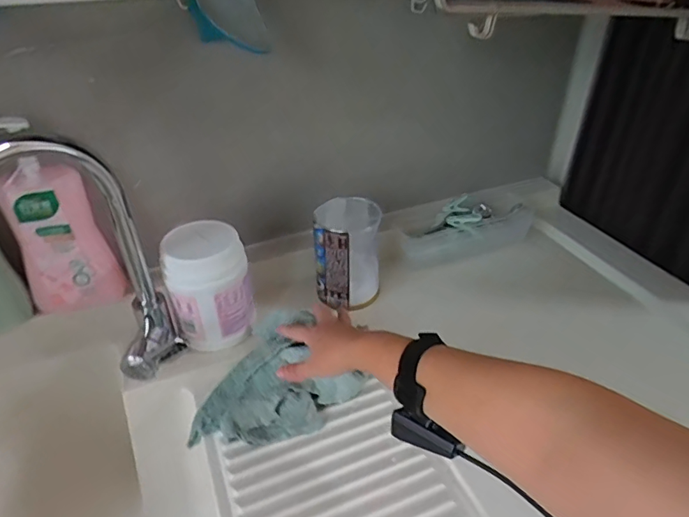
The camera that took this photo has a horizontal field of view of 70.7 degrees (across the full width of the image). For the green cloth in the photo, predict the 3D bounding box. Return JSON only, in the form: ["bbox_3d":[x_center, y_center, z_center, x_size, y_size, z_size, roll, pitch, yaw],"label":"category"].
[{"bbox_3d":[-0.078,0.149,0.608,0.190,0.069,0.164,7,37,10],"label":"green cloth"}]

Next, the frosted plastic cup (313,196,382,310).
[{"bbox_3d":[0.004,-0.002,0.739,0.099,0.147,0.106,0,36,0],"label":"frosted plastic cup"}]

